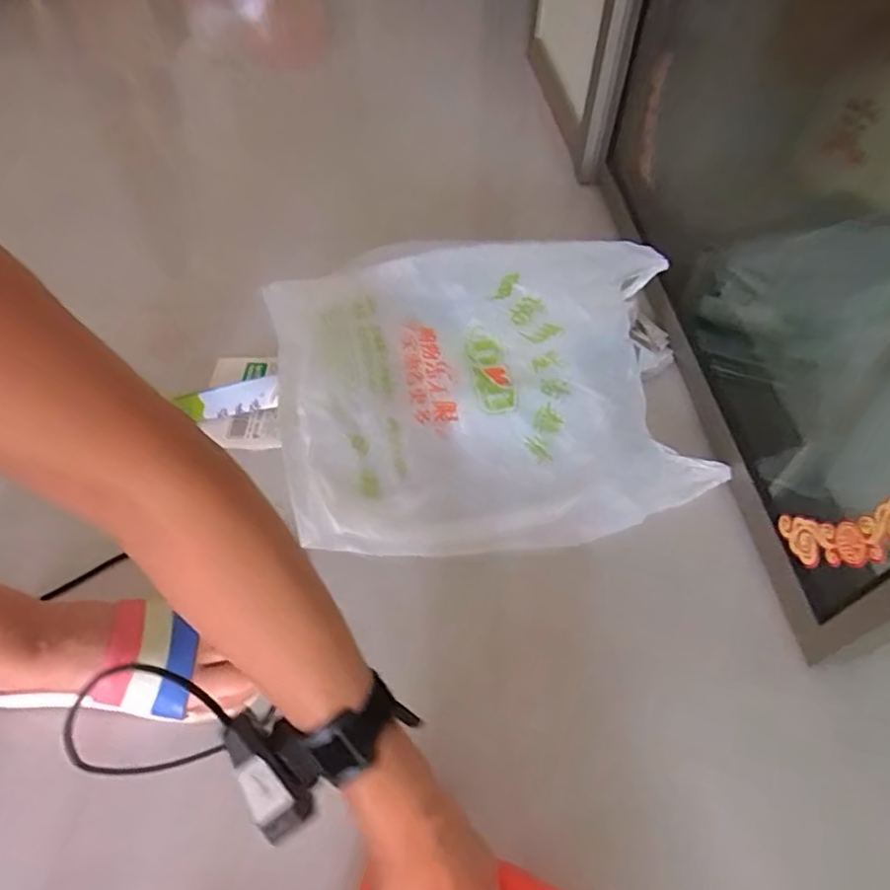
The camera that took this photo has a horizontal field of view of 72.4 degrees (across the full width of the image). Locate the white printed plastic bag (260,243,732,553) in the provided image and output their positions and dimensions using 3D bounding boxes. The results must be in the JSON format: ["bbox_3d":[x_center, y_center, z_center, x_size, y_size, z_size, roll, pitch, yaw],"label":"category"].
[{"bbox_3d":[0.046,-0.048,0.597,0.391,0.034,0.290,-10,87,-9],"label":"white printed plastic bag"}]

